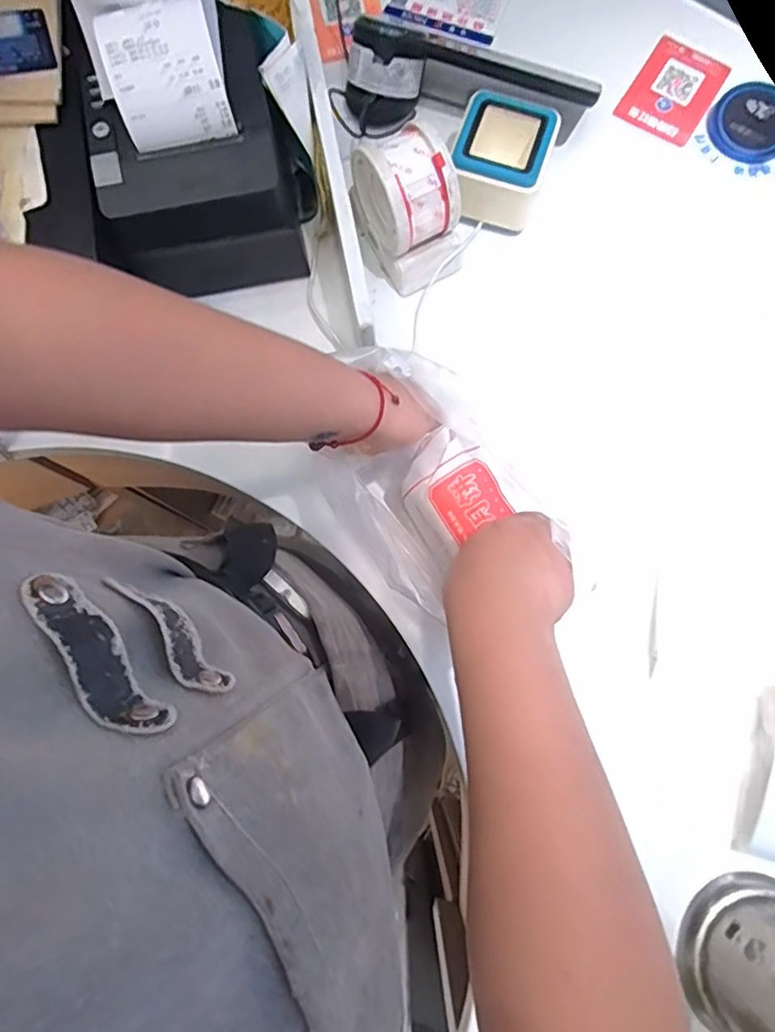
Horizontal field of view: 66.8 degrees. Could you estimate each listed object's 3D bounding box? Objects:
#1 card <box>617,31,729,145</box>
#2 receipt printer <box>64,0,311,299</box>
[{"bbox_3d":[0.289,-0.430,0.594,0.077,0.009,0.108,32,81,6],"label":"card"},{"bbox_3d":[-0.163,-0.309,0.518,0.174,0.128,0.184,-14,79,-2],"label":"receipt printer"}]

